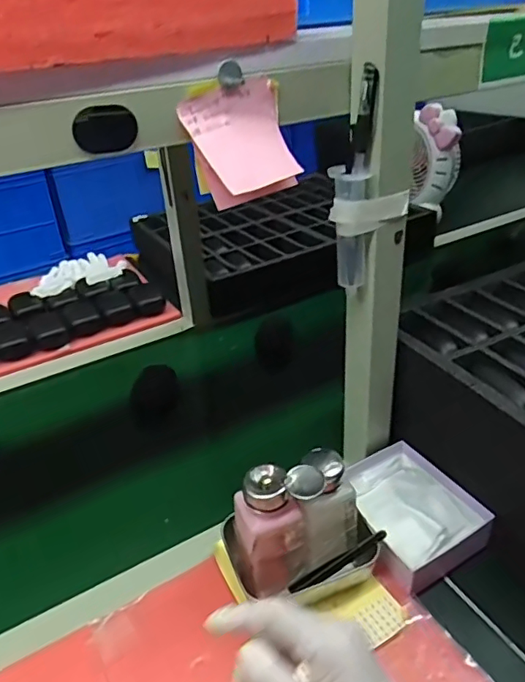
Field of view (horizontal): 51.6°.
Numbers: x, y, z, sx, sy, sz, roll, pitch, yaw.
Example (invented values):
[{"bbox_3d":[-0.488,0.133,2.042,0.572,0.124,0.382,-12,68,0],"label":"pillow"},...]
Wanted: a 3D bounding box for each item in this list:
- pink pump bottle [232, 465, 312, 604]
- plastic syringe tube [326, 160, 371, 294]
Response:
[{"bbox_3d":[0.007,0.166,0.479,0.057,0.115,0.046,-15,34,-19],"label":"pink pump bottle"},{"bbox_3d":[0.076,-0.095,0.484,0.025,0.115,0.027,-18,35,-22],"label":"plastic syringe tube"}]

